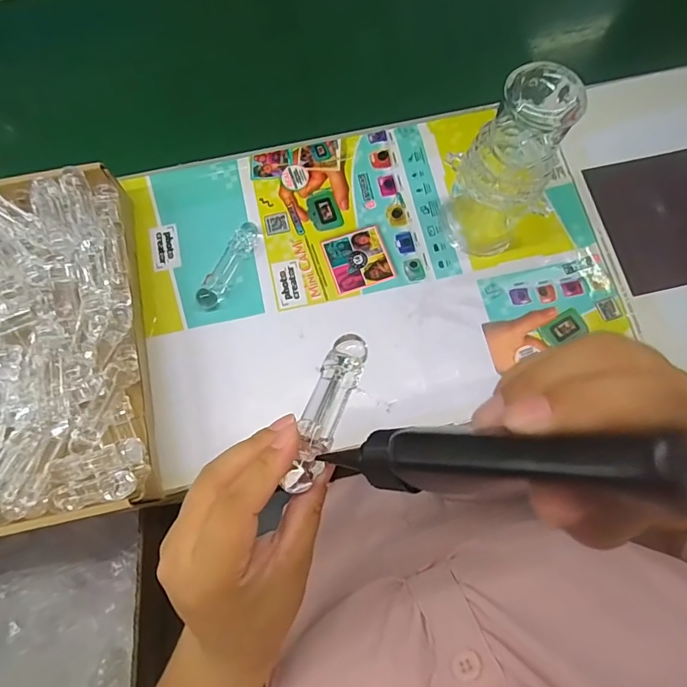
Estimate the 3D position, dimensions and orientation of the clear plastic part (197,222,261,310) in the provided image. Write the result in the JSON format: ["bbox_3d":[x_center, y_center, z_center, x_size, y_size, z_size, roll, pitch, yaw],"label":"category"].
[{"bbox_3d":[-0.113,-0.078,0.446,0.021,0.020,0.096,30,78,8],"label":"clear plastic part"}]

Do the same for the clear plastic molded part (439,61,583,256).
[{"bbox_3d":[0.137,-0.143,0.381,0.062,0.173,0.077,-39,78,-9],"label":"clear plastic molded part"}]

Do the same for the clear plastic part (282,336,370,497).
[{"bbox_3d":[-0.009,0.035,0.242,0.022,0.015,0.093,18,53,6],"label":"clear plastic part"}]

